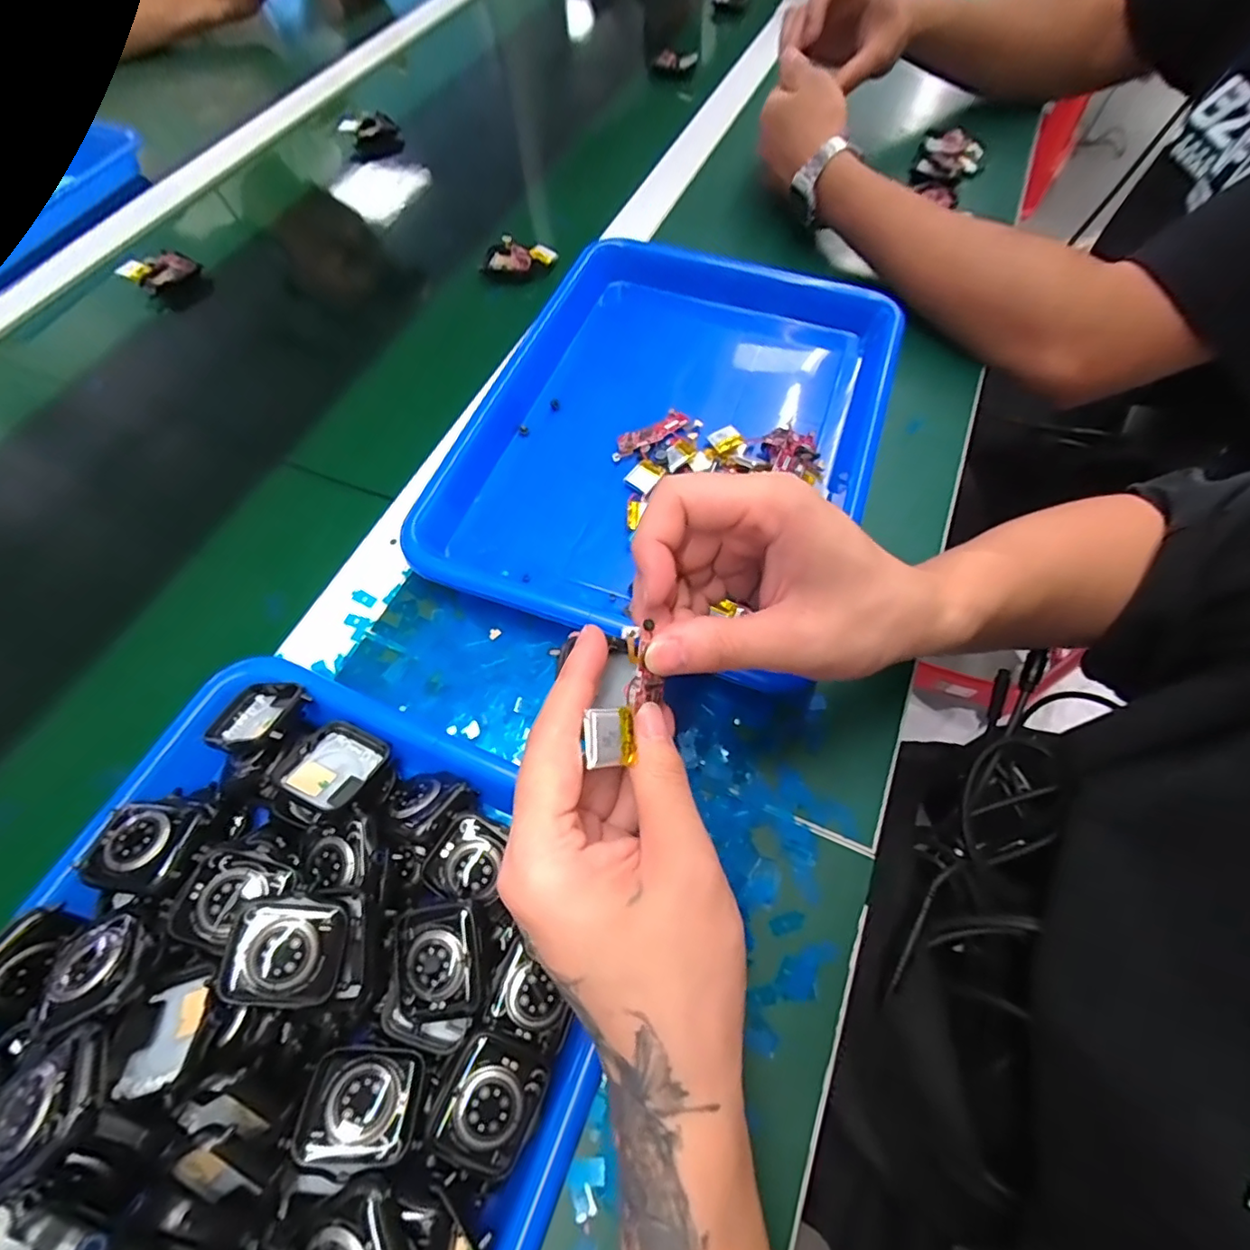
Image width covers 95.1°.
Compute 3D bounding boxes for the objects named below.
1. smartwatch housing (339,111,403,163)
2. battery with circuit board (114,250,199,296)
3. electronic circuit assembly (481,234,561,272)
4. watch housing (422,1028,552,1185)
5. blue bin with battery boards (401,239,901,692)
[{"bbox_3d":[-0.271,-0.526,0.618,0.058,0.038,0.019,-9,62,1],"label":"smartwatch housing"},{"bbox_3d":[-0.404,-0.308,0.495,0.054,0.019,0.024,-41,70,-18],"label":"battery with circuit board"},{"bbox_3d":[-0.092,-0.320,0.498,0.062,0.017,0.029,3,64,2],"label":"electronic circuit assembly"},{"bbox_3d":[-0.051,0.181,0.215,0.036,0.008,0.041,24,66,11],"label":"watch housing"},{"bbox_3d":[0.031,-0.131,0.395,0.271,0.048,0.324,16,65,8],"label":"blue bin with battery boards"}]

